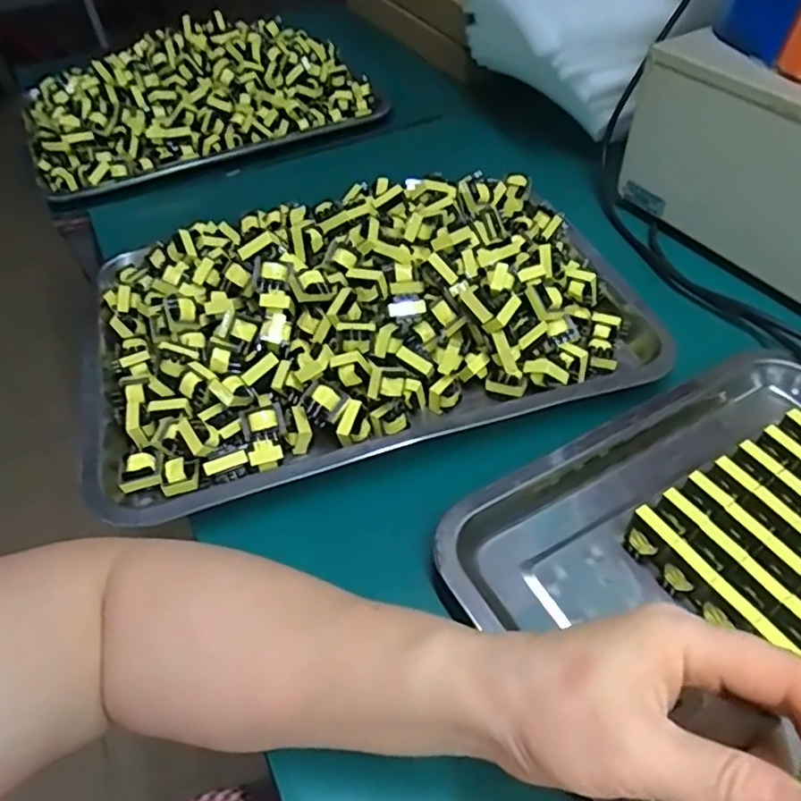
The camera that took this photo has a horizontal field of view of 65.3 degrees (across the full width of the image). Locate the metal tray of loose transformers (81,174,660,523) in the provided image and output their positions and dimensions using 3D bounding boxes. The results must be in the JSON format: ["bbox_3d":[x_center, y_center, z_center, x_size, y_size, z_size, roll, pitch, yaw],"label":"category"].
[{"bbox_3d":[-0.030,-0.080,0.441,0.387,0.057,0.258,-16,49,-10],"label":"metal tray of loose transformers"}]

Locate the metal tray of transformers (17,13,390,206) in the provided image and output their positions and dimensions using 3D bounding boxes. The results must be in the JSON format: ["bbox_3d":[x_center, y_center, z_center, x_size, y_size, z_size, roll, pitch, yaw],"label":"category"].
[{"bbox_3d":[-0.235,-0.355,0.705,0.376,0.072,0.243,-21,50,-14],"label":"metal tray of transformers"}]

